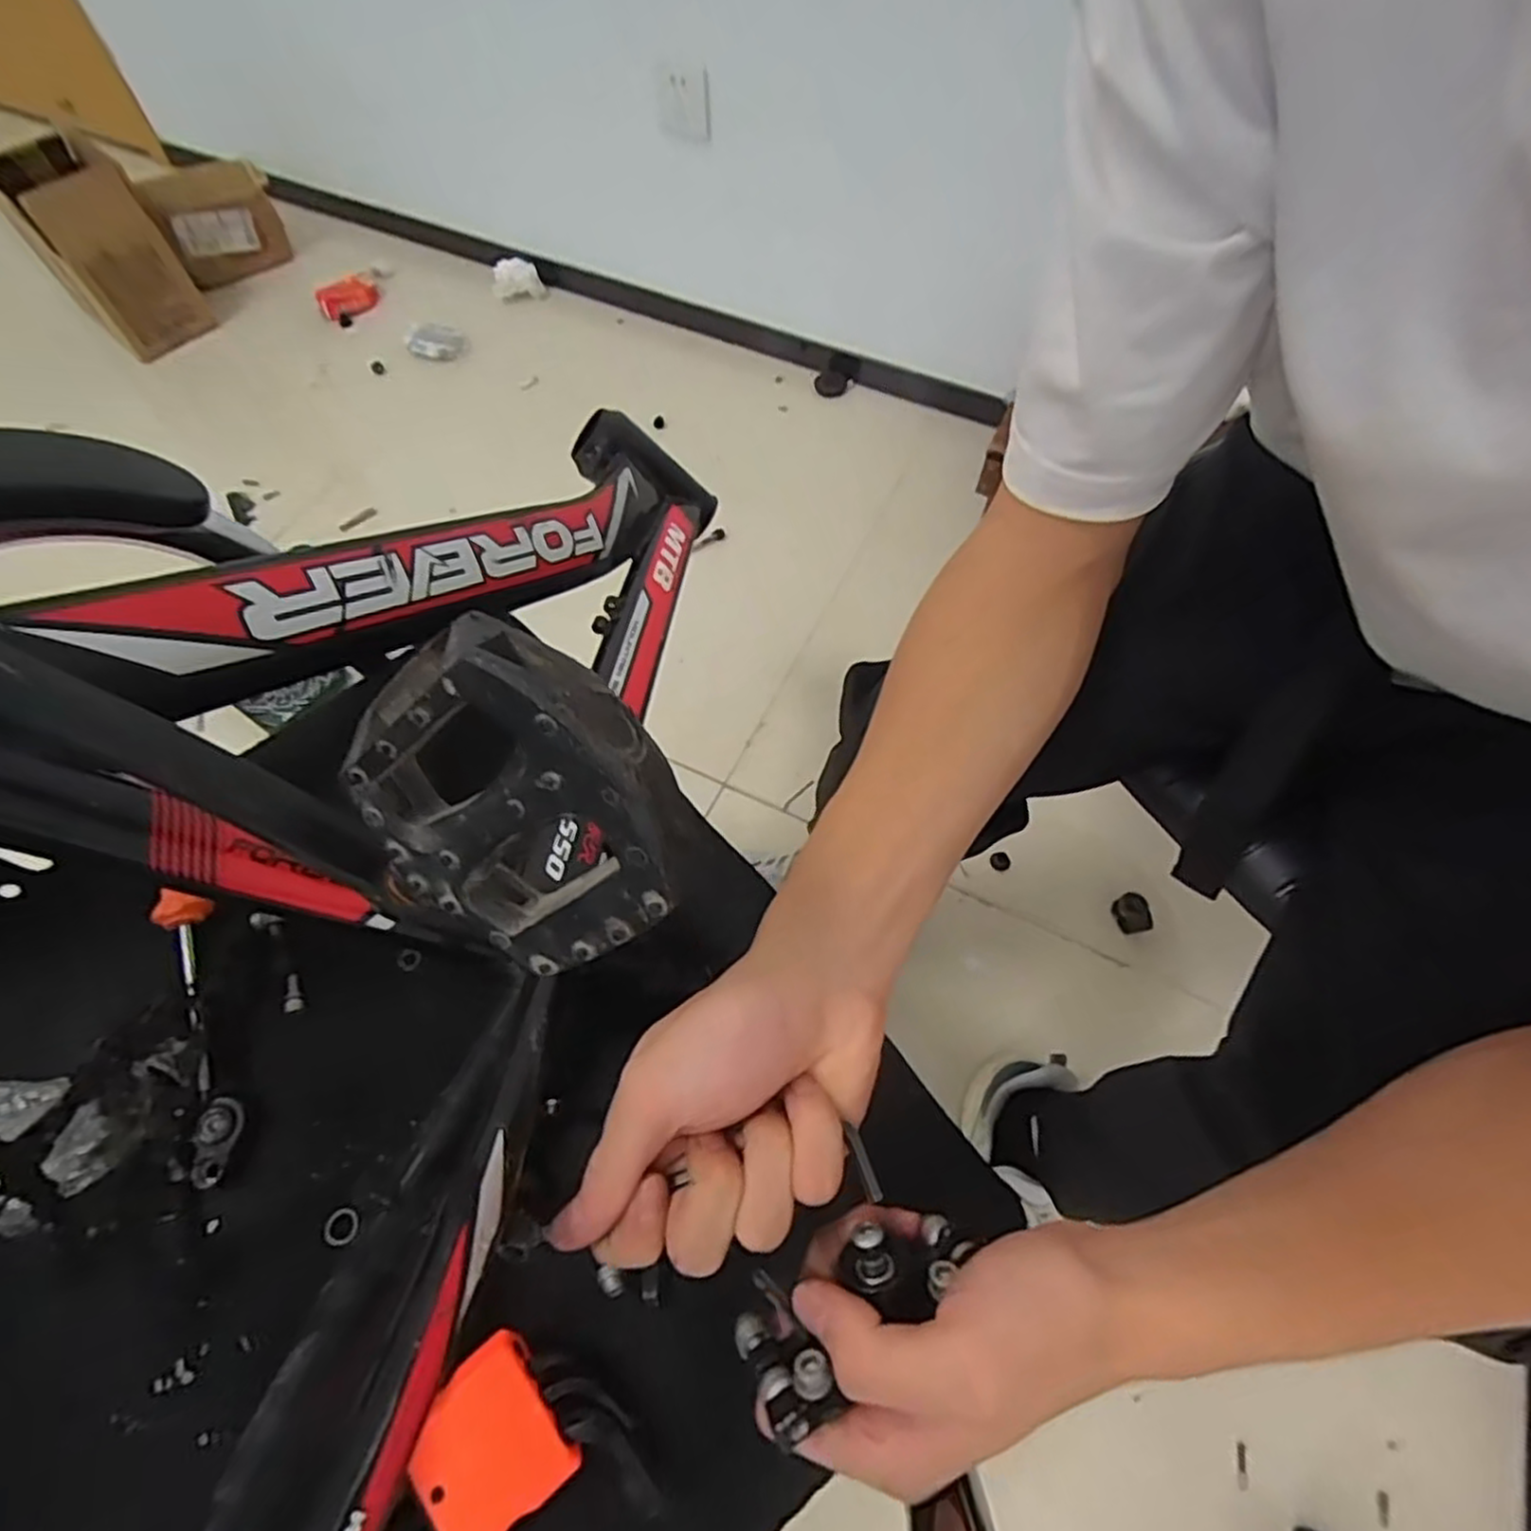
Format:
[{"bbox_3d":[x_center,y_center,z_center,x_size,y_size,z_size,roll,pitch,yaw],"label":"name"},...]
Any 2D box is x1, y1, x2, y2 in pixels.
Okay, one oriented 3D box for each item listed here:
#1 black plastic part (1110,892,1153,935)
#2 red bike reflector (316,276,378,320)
[{"bbox_3d":[0.419,0.169,0.852,0.035,0.024,0.043,-15,63,-8],"label":"black plastic part"},{"bbox_3d":[-0.762,-0.853,1.361,0.109,0.052,0.043,-32,67,-16],"label":"red bike reflector"}]

